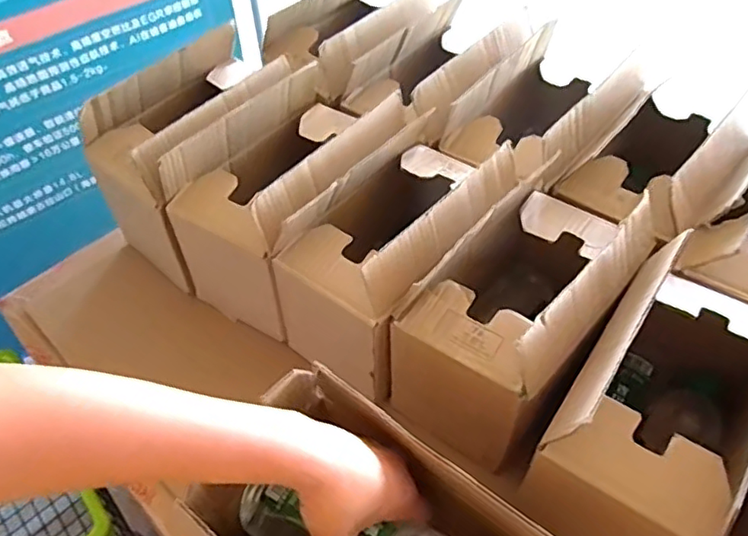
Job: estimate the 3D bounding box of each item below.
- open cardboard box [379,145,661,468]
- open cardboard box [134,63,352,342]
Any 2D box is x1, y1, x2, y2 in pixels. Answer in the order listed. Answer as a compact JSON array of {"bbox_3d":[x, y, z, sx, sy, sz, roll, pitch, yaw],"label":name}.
[{"bbox_3d":[0.135,0.040,0.604,0.173,0.221,0.236,35,59,26],"label":"open cardboard box"},{"bbox_3d":[-0.076,-0.079,0.685,0.147,0.209,0.271,33,58,25],"label":"open cardboard box"}]

